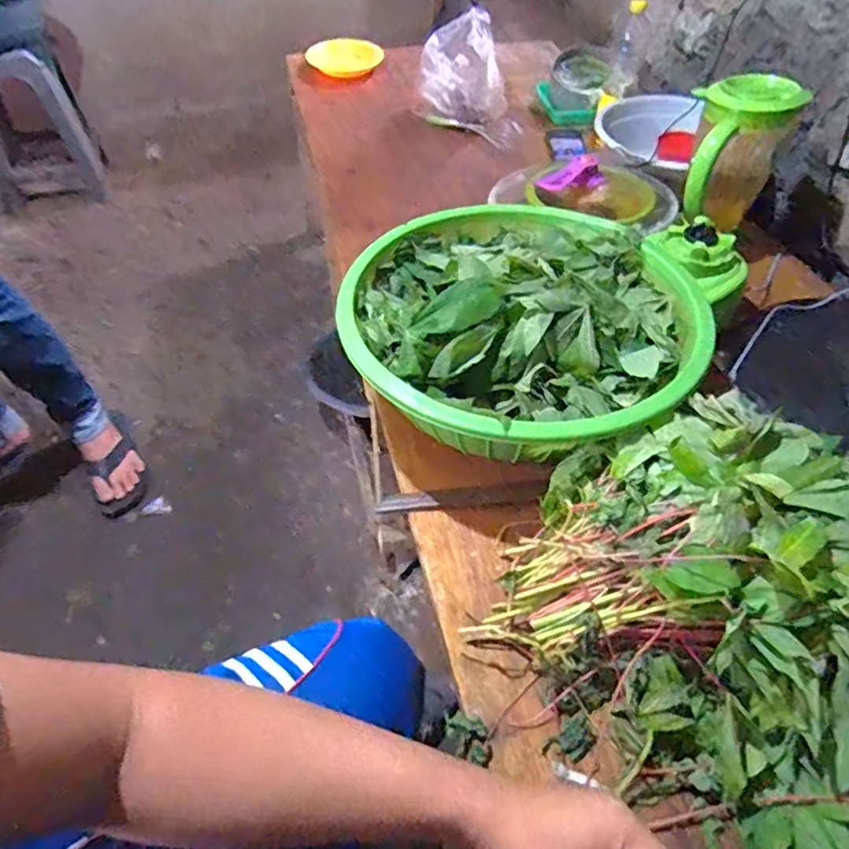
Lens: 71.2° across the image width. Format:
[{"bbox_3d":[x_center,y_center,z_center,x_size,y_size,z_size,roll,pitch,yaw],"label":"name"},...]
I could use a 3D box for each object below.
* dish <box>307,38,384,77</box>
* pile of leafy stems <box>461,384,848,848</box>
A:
[{"bbox_3d":[-0.219,-0.979,1.577,0.188,0.049,0.160,-19,54,-17],"label":"dish"},{"bbox_3d":[0.304,0.161,0.531,0.448,0.172,0.368,17,52,11],"label":"pile of leafy stems"}]

